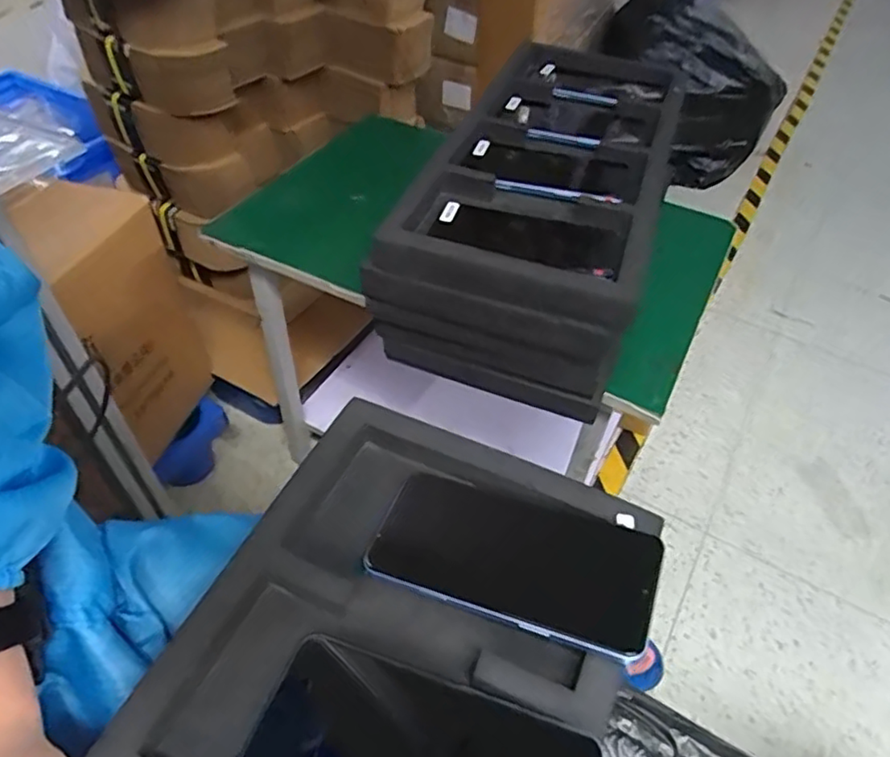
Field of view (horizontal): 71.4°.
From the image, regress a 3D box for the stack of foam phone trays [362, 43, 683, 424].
[{"bbox_3d":[0.120,-0.200,0.704,0.225,0.148,0.488,17,49,13],"label":"stack of foam phone trays"}]

